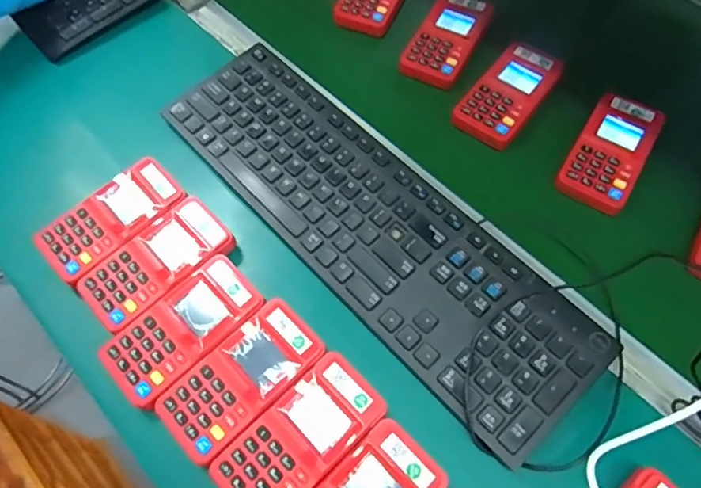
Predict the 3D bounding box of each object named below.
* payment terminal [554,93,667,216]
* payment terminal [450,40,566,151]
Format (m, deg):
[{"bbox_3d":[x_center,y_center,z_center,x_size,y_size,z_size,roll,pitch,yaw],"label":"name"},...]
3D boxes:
[{"bbox_3d":[0.244,-0.087,0.506,0.062,0.021,0.121,29,65,16],"label":"payment terminal"},{"bbox_3d":[0.160,-0.151,0.543,0.064,0.024,0.118,35,66,18],"label":"payment terminal"}]

